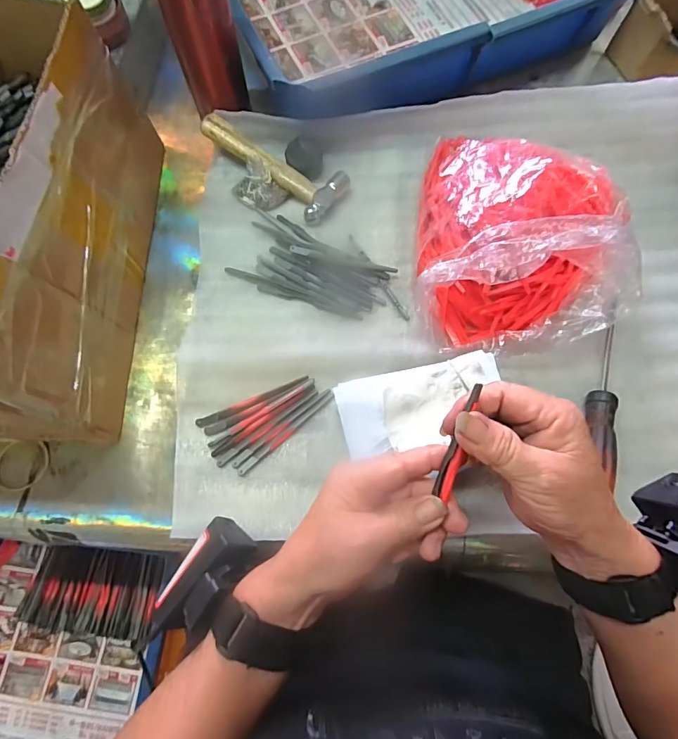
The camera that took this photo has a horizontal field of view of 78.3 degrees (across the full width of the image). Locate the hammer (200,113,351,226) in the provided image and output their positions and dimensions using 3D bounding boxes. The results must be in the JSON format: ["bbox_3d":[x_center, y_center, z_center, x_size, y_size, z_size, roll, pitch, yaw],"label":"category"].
[{"bbox_3d":[-0.064,-0.215,0.424,0.150,0.031,0.060,38,76,9],"label":"hammer"}]

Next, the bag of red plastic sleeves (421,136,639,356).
[{"bbox_3d":[0.142,-0.130,0.360,0.152,0.113,0.211,-3,73,-3],"label":"bag of red plastic sleeves"}]

